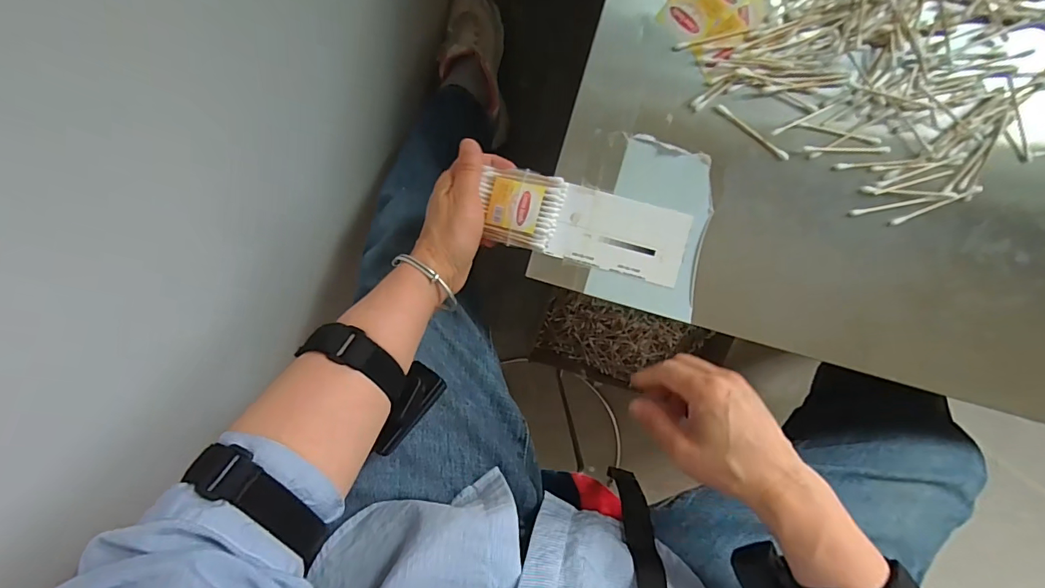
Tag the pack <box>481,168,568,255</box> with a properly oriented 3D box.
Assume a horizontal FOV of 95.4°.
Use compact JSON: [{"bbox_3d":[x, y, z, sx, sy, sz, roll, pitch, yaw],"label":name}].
[{"bbox_3d":[-0.002,-0.072,0.399,0.067,0.017,0.063,15,100,0],"label":"pack"}]

